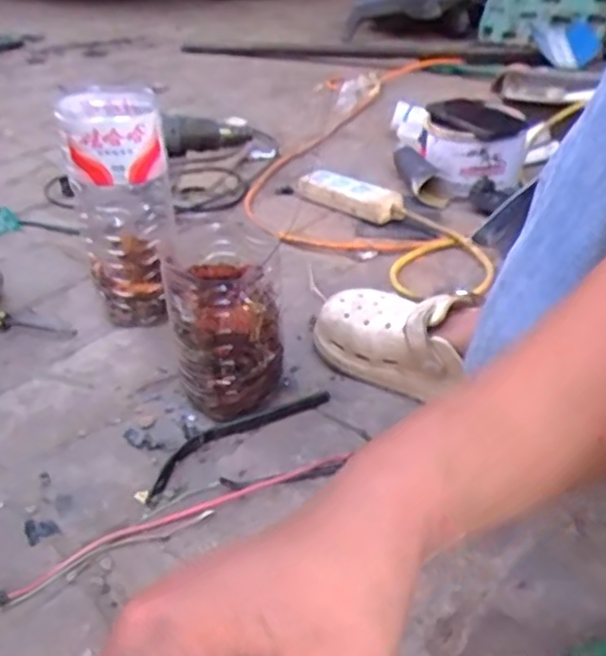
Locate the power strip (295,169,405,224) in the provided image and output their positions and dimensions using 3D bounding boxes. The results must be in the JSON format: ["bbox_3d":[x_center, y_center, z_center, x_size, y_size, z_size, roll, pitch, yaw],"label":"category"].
[{"bbox_3d":[0.066,-0.193,0.982,0.190,0.035,0.059,28,44,36],"label":"power strip"}]

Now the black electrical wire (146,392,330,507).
[{"bbox_3d":[-0.061,0.094,0.609,0.193,0.012,0.039,-25,41,-30],"label":"black electrical wire"}]

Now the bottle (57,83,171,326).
[{"bbox_3d":[-0.190,-0.123,0.739,0.097,0.243,0.119,-11,35,-13],"label":"bottle"}]

